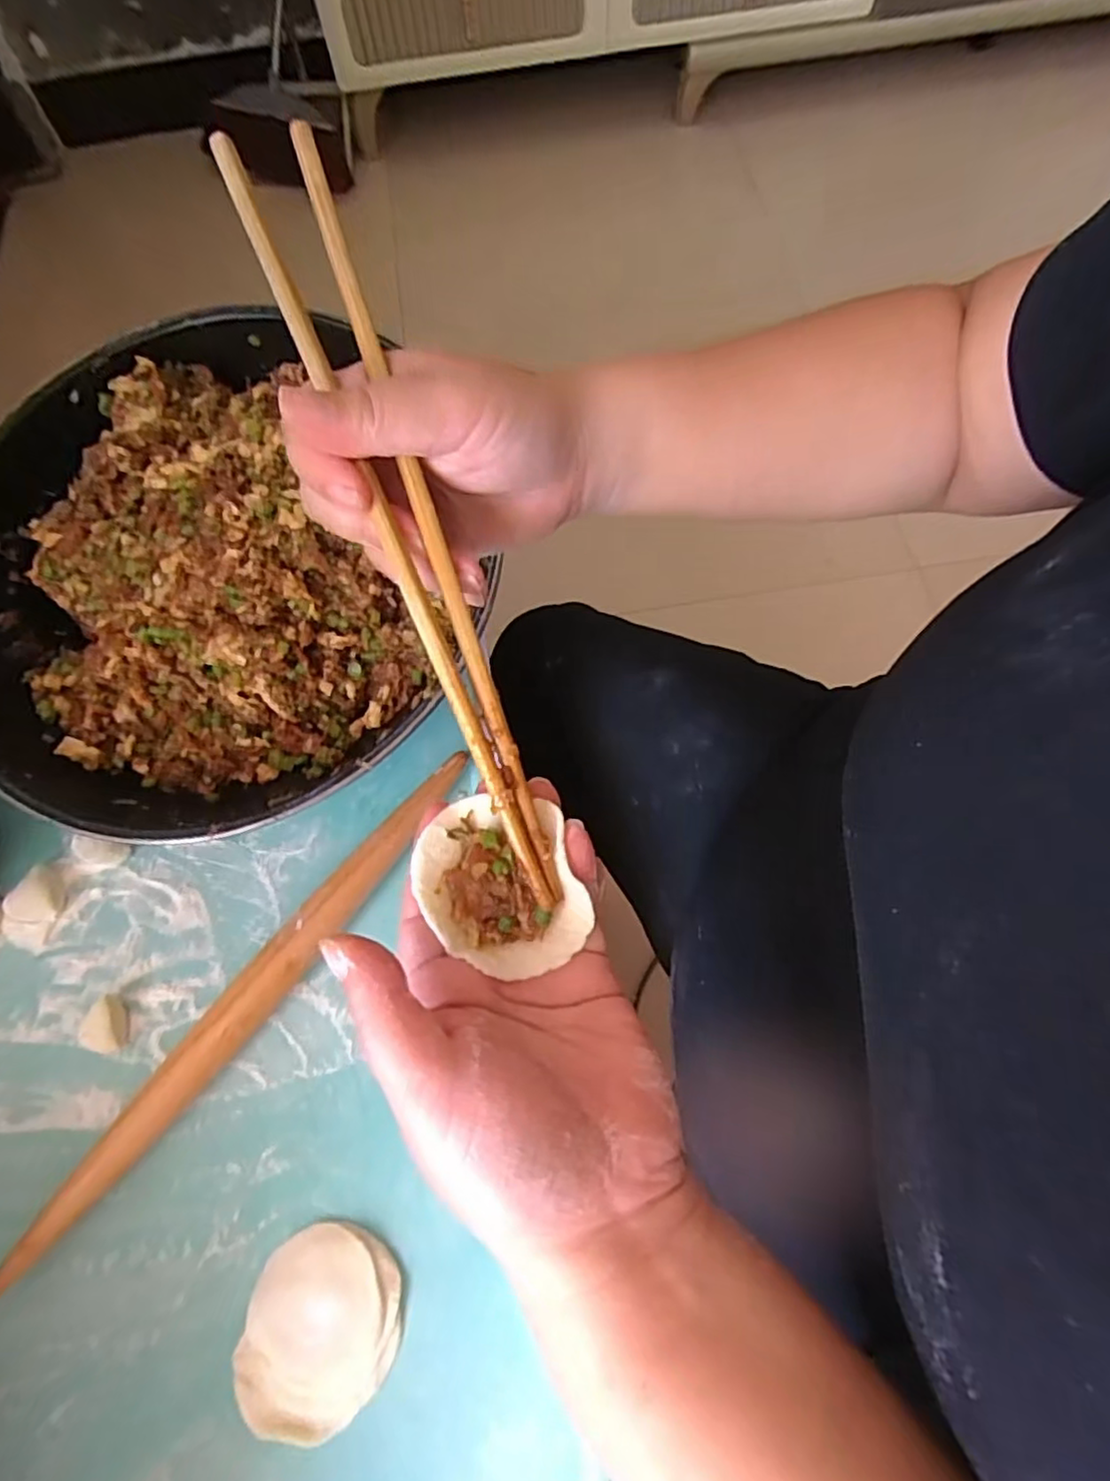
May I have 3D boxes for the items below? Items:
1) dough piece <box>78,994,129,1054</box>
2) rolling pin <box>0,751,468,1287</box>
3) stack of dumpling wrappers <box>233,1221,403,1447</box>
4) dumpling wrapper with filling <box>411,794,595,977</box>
[{"bbox_3d":[-0.238,0.150,0.352,0.017,0.012,0.028,-9,69,-1],"label":"dough piece"},{"bbox_3d":[-0.153,0.134,0.350,0.022,0.023,0.321,35,74,15],"label":"rolling pin"},{"bbox_3d":[-0.107,0.268,0.302,0.067,0.009,0.077,11,70,7],"label":"stack of dumpling wrappers"},{"bbox_3d":[-0.018,0.047,0.224,0.050,0.016,0.059,-18,69,-4],"label":"dumpling wrapper with filling"}]

